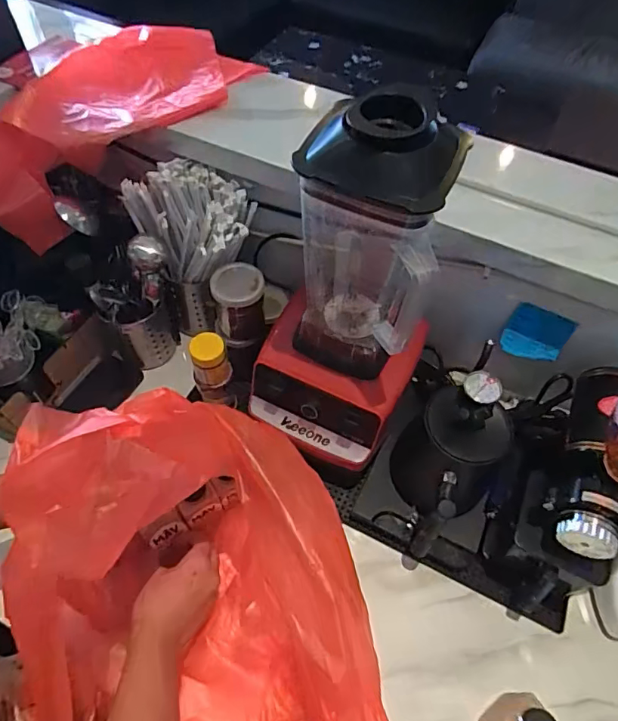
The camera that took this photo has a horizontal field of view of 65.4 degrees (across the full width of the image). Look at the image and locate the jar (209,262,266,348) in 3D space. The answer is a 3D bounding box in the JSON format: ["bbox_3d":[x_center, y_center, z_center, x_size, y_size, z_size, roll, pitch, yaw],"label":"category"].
[{"bbox_3d":[-0.097,-0.074,0.671,0.068,0.110,0.066,1,57,-2],"label":"jar"}]

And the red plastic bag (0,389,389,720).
[{"bbox_3d":[-0.080,0.250,0.418,0.248,0.361,0.347,-14,59,-12],"label":"red plastic bag"}]

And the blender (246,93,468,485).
[{"bbox_3d":[0.045,-0.078,0.543,0.184,0.378,0.227,21,58,11],"label":"blender"}]

